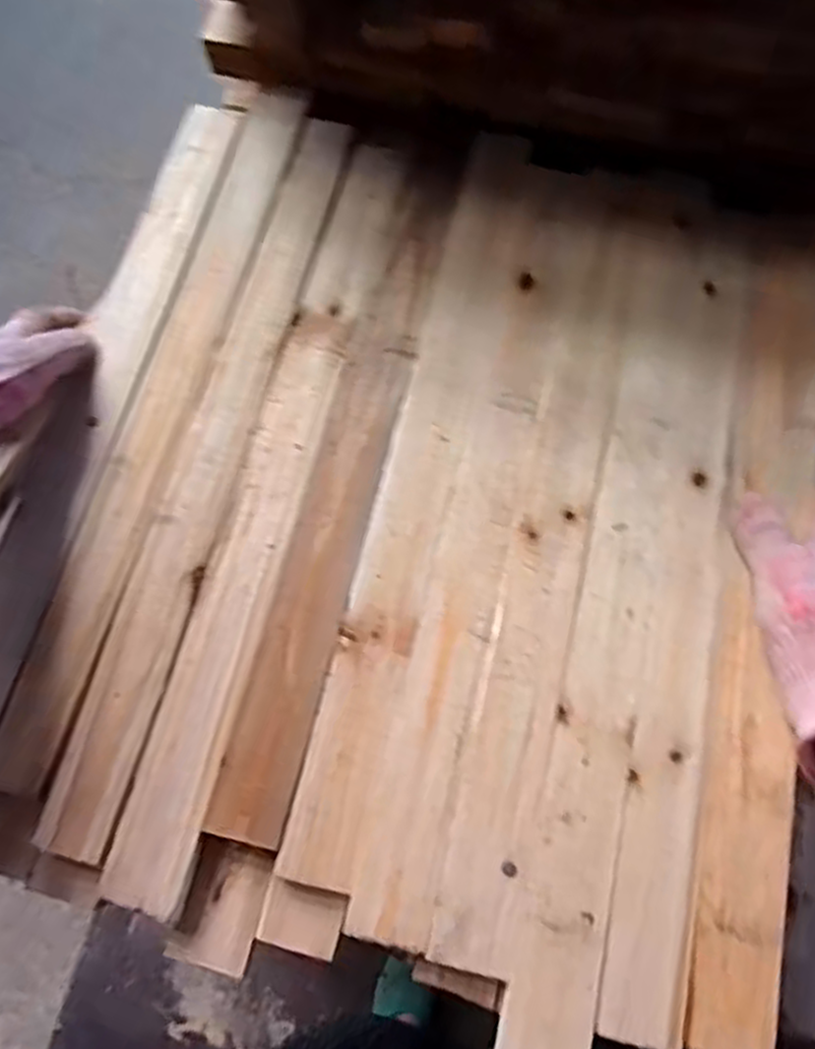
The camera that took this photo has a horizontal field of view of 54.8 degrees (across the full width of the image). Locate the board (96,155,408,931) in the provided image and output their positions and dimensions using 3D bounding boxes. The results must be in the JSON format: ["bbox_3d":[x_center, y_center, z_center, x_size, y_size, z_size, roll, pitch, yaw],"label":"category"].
[{"bbox_3d":[-0.077,-0.034,0.475,0.042,0.011,0.493,14,71,4],"label":"board"}]

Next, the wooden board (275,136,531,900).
[{"bbox_3d":[0.012,-0.043,0.476,0.041,0.010,0.489,14,71,4],"label":"wooden board"}]

